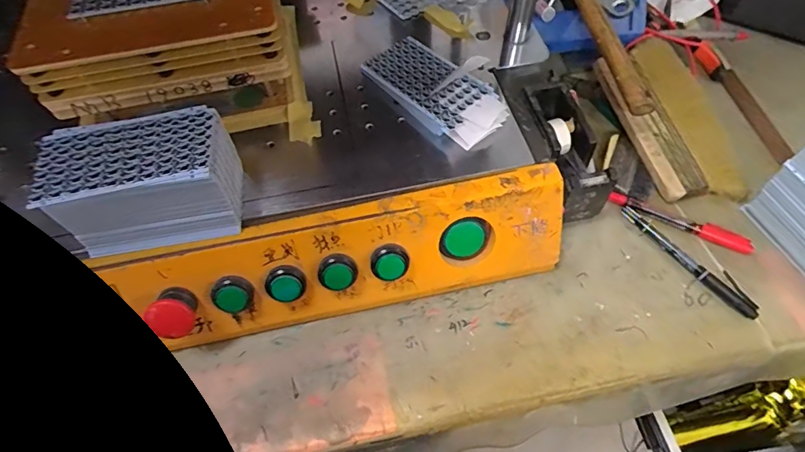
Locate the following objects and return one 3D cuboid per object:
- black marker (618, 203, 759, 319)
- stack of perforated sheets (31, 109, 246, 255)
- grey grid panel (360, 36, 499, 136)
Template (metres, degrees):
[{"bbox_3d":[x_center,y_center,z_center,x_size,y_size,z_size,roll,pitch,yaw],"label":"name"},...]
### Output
[{"bbox_3d":[0.264,0.029,0.417,0.019,0.007,0.137,-34,64,-17],"label":"black marker"},{"bbox_3d":[-0.189,-0.031,0.338,0.116,0.071,0.069,-9,60,-4],"label":"stack of perforated sheets"},{"bbox_3d":[0.022,-0.136,0.417,0.068,0.013,0.116,-35,65,-18],"label":"grey grid panel"}]

